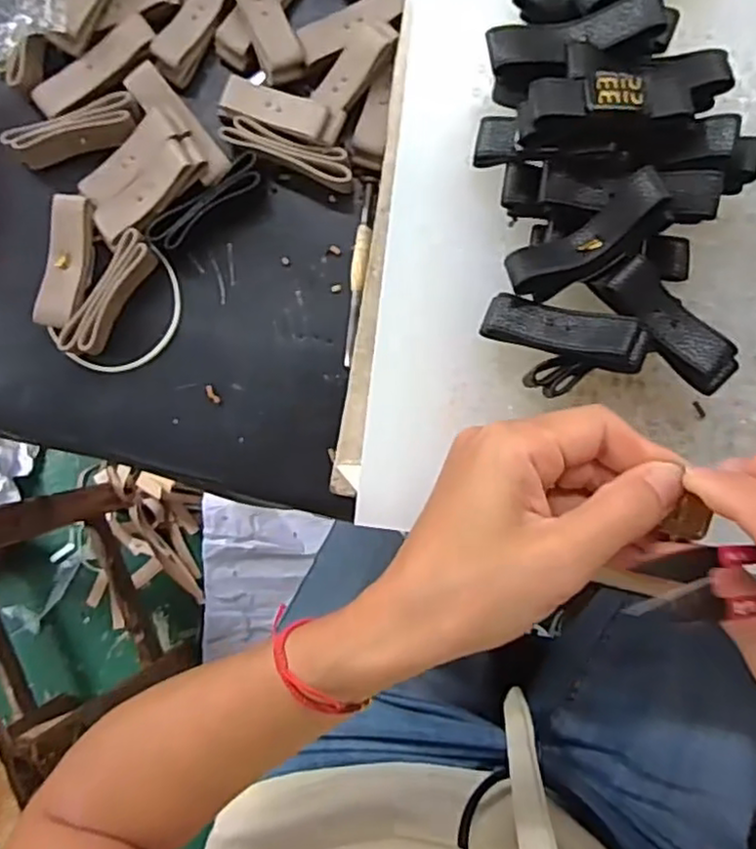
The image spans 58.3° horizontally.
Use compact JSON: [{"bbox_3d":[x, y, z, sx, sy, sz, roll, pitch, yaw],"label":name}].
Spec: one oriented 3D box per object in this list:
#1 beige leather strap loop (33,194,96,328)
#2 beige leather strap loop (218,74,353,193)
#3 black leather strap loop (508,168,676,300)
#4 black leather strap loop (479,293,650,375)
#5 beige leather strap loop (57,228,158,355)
[{"bbox_3d":[-0.154,-0.081,0.339,0.018,0.021,0.064,8,89,3],"label":"beige leather strap loop"},{"bbox_3d":[-0.045,-0.144,0.332,0.075,0.016,0.033,25,90,4],"label":"beige leather strap loop"},{"bbox_3d":[0.081,-0.071,0.260,0.062,0.012,0.023,-30,89,27],"label":"black leather strap loop"},{"bbox_3d":[0.073,-0.037,0.269,0.063,0.007,0.020,18,91,24],"label":"black leather strap loop"},{"bbox_3d":[-0.132,-0.064,0.336,0.015,0.020,0.065,30,91,4],"label":"beige leather strap loop"}]

